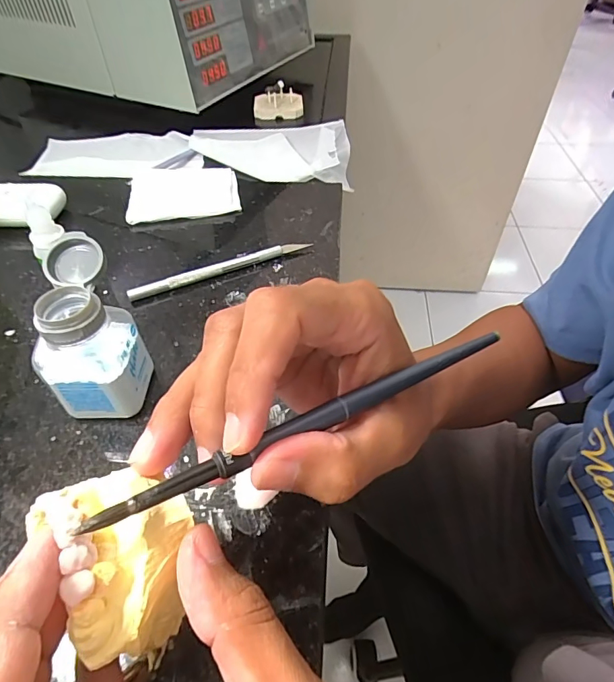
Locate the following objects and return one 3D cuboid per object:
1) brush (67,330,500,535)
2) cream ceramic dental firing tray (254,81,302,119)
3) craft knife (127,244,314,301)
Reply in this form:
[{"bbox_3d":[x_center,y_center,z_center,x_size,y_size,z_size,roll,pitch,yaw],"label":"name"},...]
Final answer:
[{"bbox_3d":[0.008,0.026,0.147,0.160,0.007,0.008,-19,50,-26],"label":"brush"},{"bbox_3d":[-0.039,-0.332,0.590,0.066,0.028,0.055,-1,48,0],"label":"cream ceramic dental firing tray"},{"bbox_3d":[-0.062,-0.055,0.316,0.135,0.009,0.008,-20,51,-17],"label":"craft knife"}]

